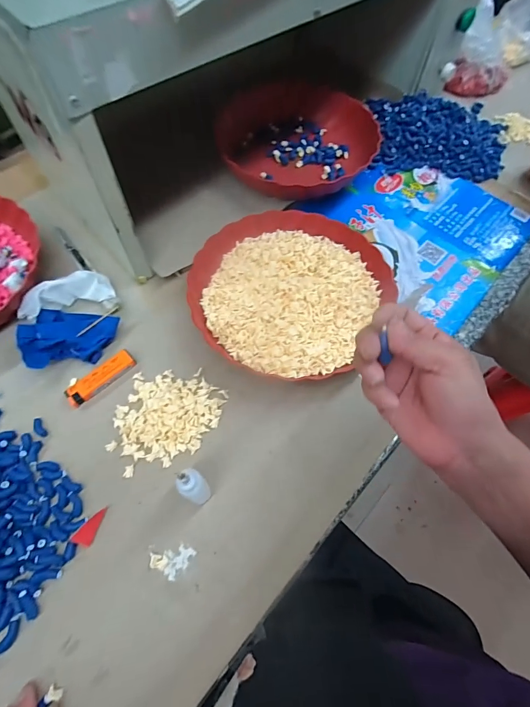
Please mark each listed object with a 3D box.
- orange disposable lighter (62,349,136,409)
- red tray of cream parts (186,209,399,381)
[{"bbox_3d":[-0.186,0.027,0.410,0.081,0.008,0.024,-41,73,-19],"label":"orange disposable lighter"},{"bbox_3d":[0.031,-0.077,0.455,0.240,0.035,0.244,34,67,12],"label":"red tray of cream parts"}]

